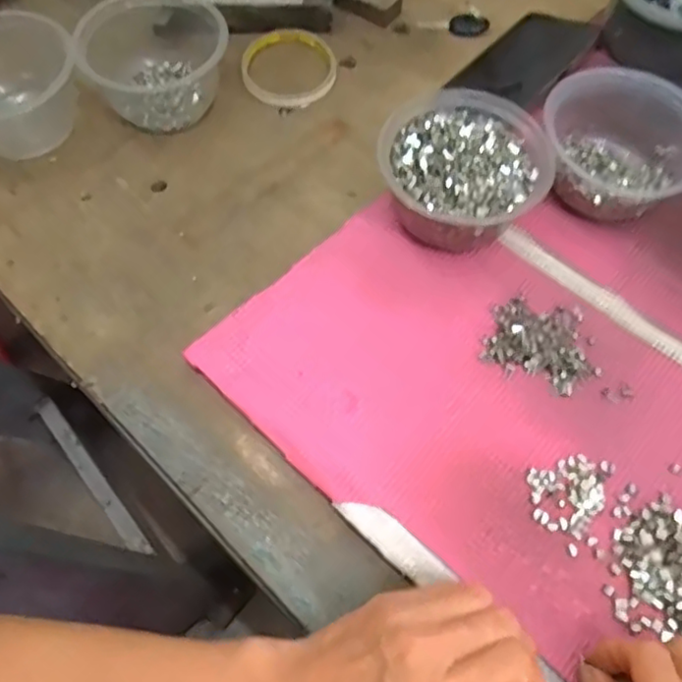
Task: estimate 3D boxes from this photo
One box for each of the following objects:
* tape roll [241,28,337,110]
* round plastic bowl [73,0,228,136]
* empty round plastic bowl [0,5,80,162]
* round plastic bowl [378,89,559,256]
[{"bbox_3d":[-0.045,-0.240,0.567,0.082,0.009,0.089,0,63,1],"label":"tape roll"},{"bbox_3d":[-0.151,-0.235,0.528,0.109,0.068,0.112,0,63,1],"label":"round plastic bowl"},{"bbox_3d":[-0.262,-0.197,0.509,0.112,0.059,0.111,-41,69,-18],"label":"empty round plastic bowl"},{"bbox_3d":[0.088,-0.118,0.465,0.114,0.063,0.120,0,63,1],"label":"round plastic bowl"}]

